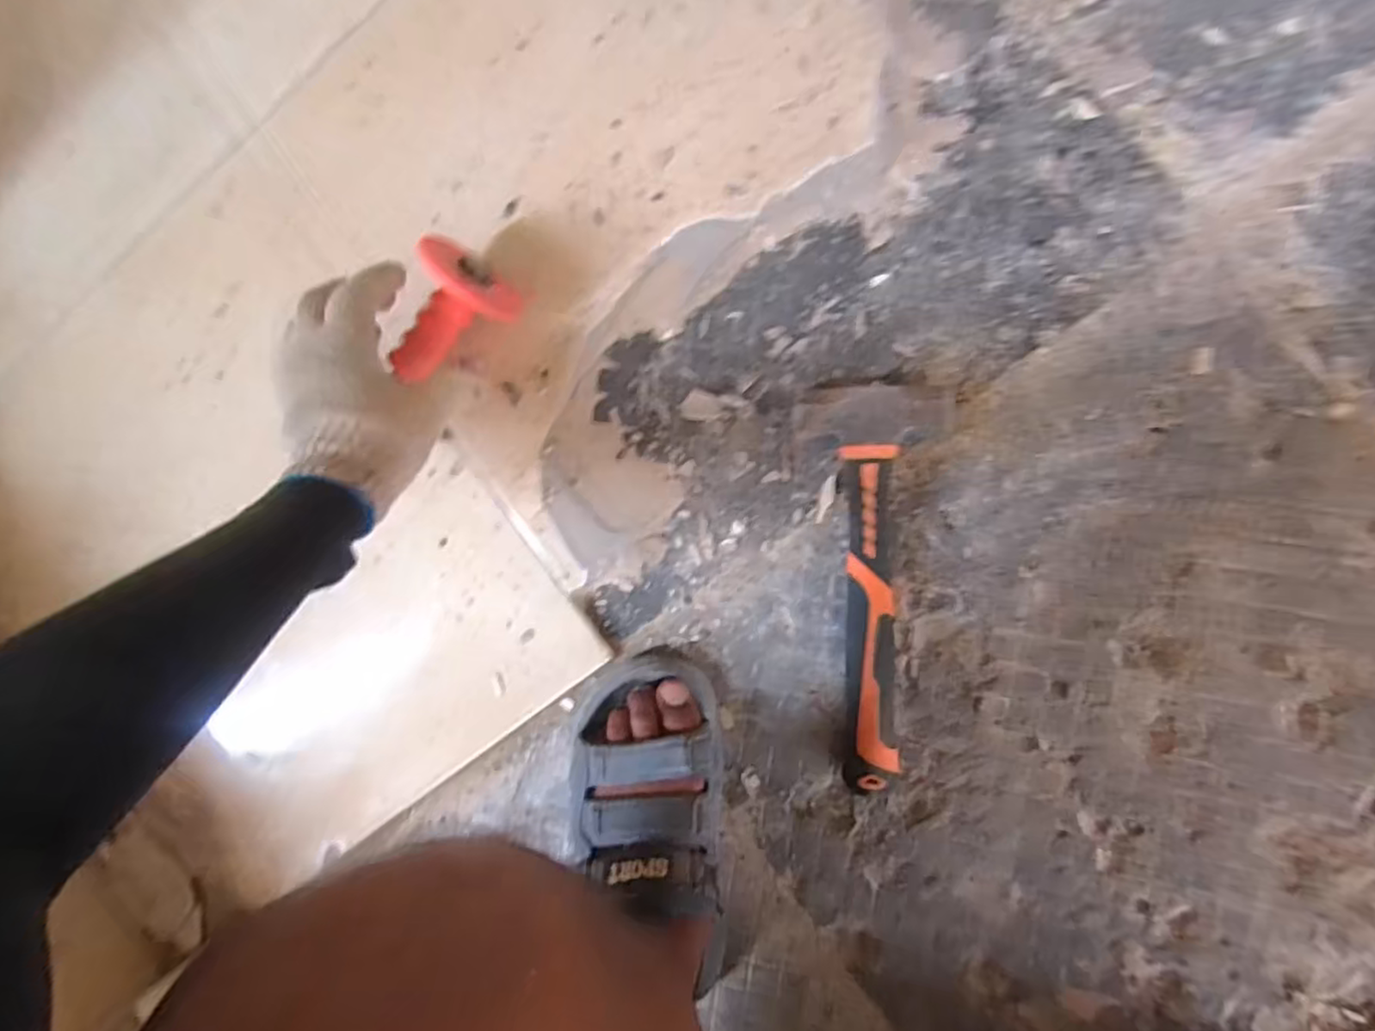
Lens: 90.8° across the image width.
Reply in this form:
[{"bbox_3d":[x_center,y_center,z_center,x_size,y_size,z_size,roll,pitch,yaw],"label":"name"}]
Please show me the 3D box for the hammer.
[{"bbox_3d":[0.121,0.049,0.475,0.103,0.034,0.272,4,94,9],"label":"hammer"}]

